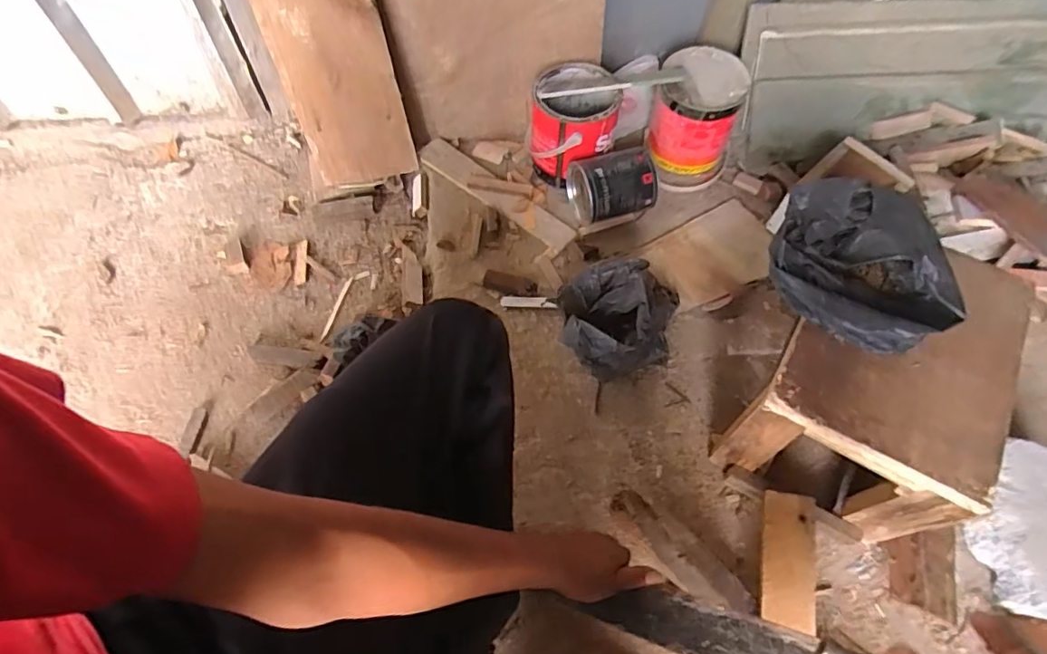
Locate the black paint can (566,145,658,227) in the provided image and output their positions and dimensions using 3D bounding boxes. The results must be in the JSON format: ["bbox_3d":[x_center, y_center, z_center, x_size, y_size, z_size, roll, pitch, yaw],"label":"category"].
[{"bbox_3d":[0.154,-0.244,0.951,0.134,0.097,0.104,-14,61,-9],"label":"black paint can"}]

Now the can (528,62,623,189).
[{"bbox_3d":[0.085,-0.353,0.984,0.153,0.148,0.158,6,60,2],"label":"can"}]

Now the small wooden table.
[{"bbox_3d":[0.437,0.061,0.704,0.223,0.186,0.317,29,64,15],"label":"small wooden table"}]

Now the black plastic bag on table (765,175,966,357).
[{"bbox_3d":[0.384,-0.069,0.634,0.157,0.084,0.214,-38,68,-21],"label":"black plastic bag on table"}]

